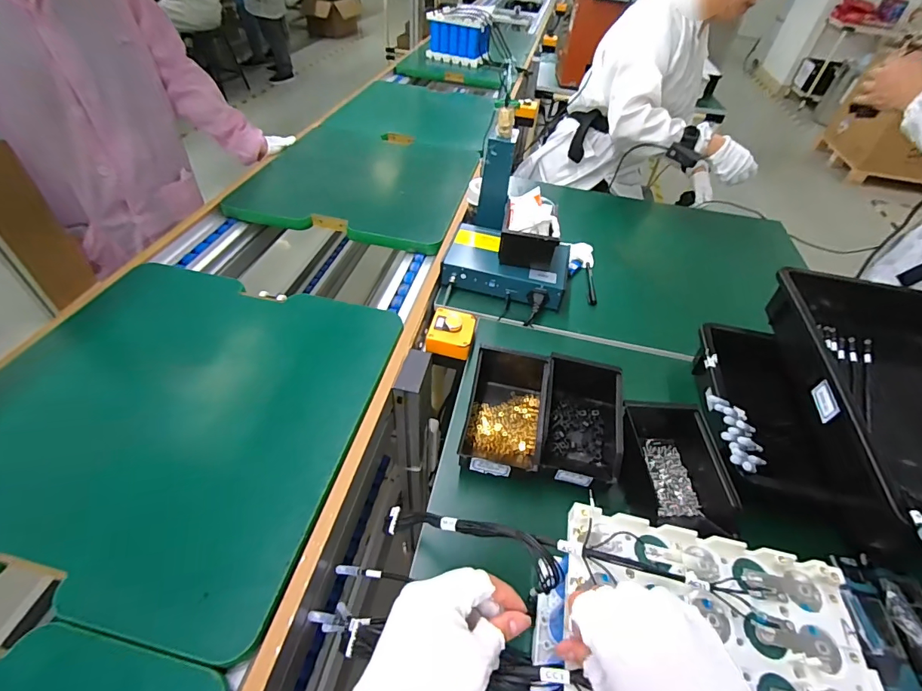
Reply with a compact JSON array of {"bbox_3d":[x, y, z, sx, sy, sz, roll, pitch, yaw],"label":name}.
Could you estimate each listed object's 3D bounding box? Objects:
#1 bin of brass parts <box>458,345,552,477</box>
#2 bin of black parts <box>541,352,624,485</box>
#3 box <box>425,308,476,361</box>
[{"bbox_3d":[0.063,0.084,0.610,0.104,0.071,0.201,11,46,4],"label":"bin of brass parts"},{"bbox_3d":[0.167,0.096,0.608,0.104,0.071,0.198,11,46,4],"label":"bin of black parts"},{"bbox_3d":[-0.015,-0.019,0.717,0.075,0.041,0.087,10,46,3],"label":"box"}]

